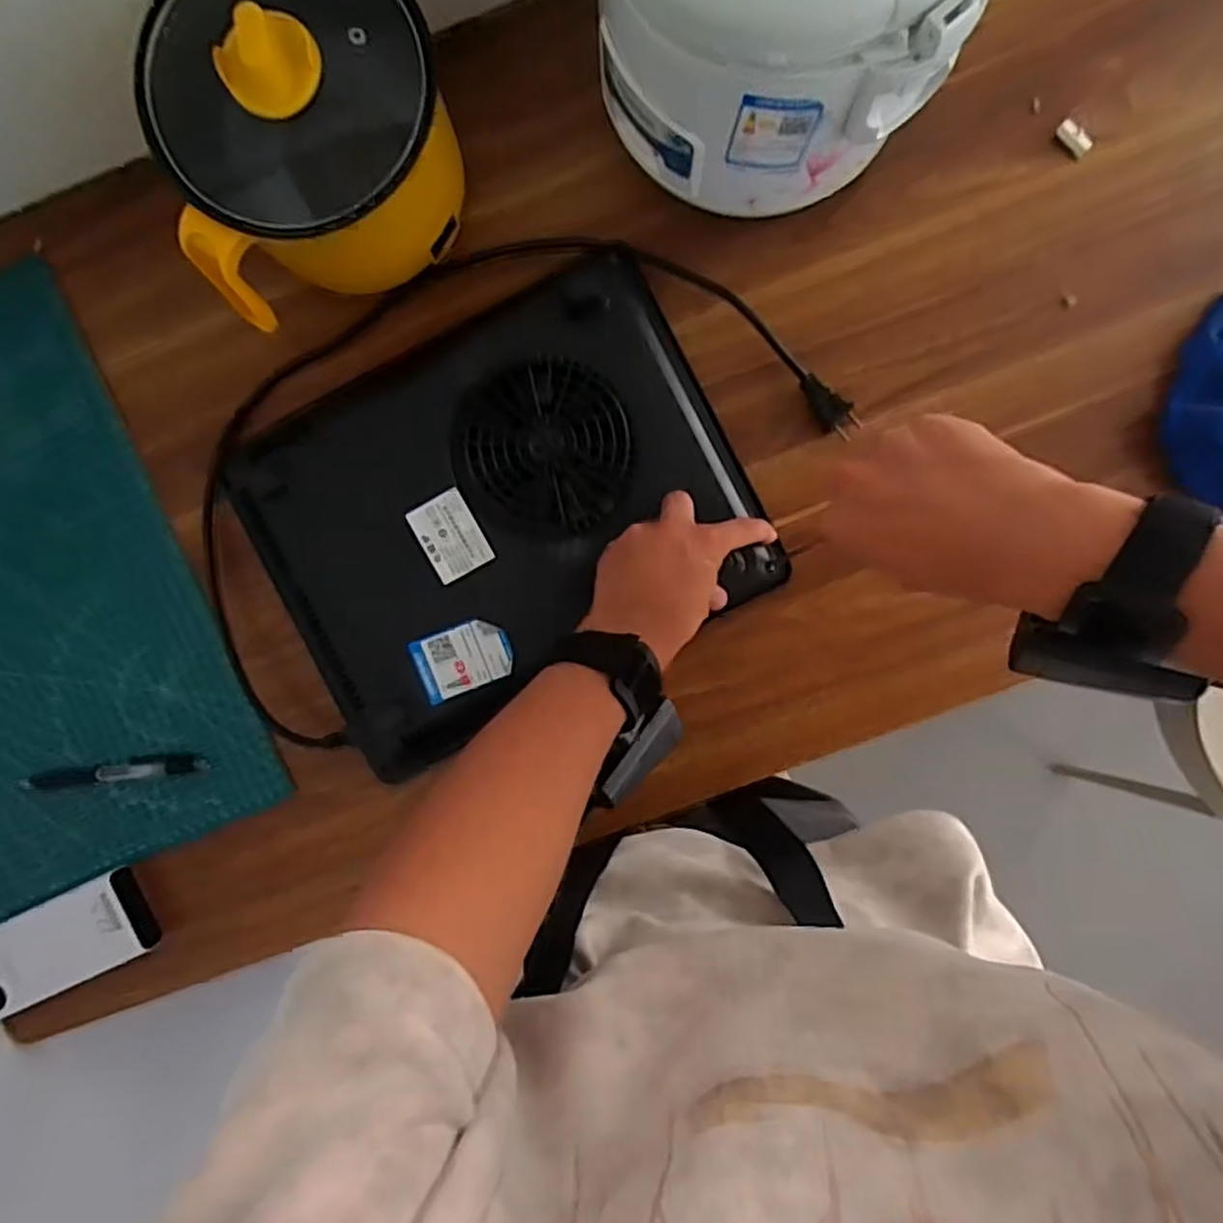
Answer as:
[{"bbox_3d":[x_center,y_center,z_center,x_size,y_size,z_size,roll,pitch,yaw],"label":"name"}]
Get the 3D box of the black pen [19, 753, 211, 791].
[{"bbox_3d":[-0.384,0.125,0.582,0.140,0.009,0.017,-8,92,2],"label":"black pen"}]

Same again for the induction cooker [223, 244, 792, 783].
[{"bbox_3d":[-0.078,-0.071,0.528,0.336,0.050,0.260,-28,91,3],"label":"induction cooker"}]

